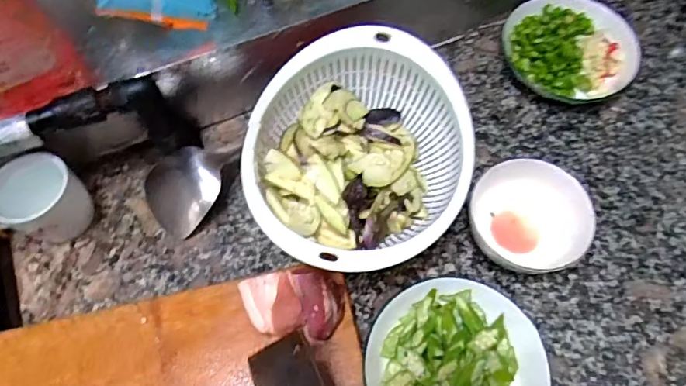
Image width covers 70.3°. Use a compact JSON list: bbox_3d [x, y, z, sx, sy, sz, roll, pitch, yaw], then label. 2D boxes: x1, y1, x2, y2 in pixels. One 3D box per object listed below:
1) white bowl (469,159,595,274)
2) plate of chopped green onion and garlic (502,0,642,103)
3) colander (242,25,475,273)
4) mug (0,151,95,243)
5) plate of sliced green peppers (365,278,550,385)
[{"bbox_3d":[0.206,0.024,0.544,0.104,0.061,0.130,-14,66,-6],"label":"white bowl"},{"bbox_3d":[0.302,-0.194,0.653,0.175,0.042,0.154,32,69,13],"label":"plate of chopped green onion and garlic"},{"bbox_3d":[0.019,-0.036,0.543,0.240,0.111,0.249,0,64,0],"label":"colander"},{"bbox_3d":[-0.332,0.019,0.528,0.076,0.084,0.108,41,72,17],"label":"mug"},{"bbox_3d":[0.110,0.171,0.481,0.168,0.050,0.171,0,66,0],"label":"plate of sliced green peppers"}]

